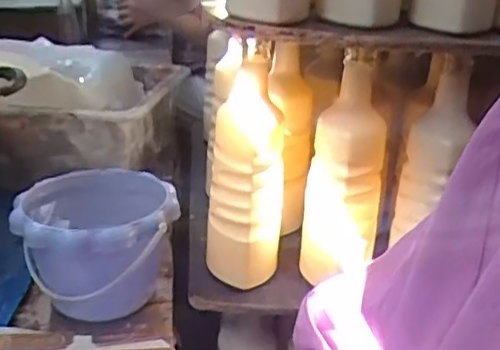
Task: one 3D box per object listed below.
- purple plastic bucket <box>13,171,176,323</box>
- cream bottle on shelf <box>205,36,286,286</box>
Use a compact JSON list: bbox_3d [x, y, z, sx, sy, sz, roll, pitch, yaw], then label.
[{"bbox_3d":[-0.160,0.075,0.692,0.161,0.115,0.174,-3,23,-11],"label":"purple plastic bucket"},{"bbox_3d":[-0.002,-0.004,0.667,0.083,0.226,0.085,1,22,-2],"label":"cream bottle on shelf"}]

